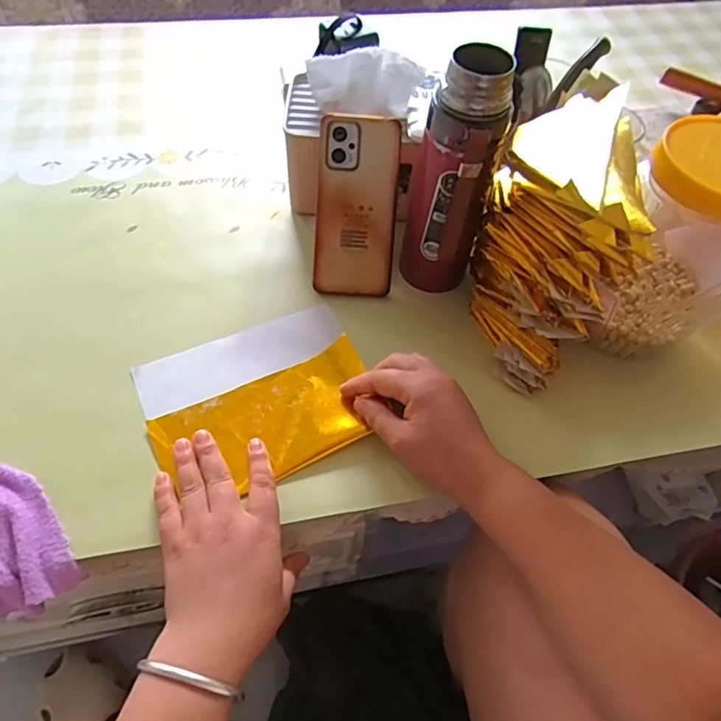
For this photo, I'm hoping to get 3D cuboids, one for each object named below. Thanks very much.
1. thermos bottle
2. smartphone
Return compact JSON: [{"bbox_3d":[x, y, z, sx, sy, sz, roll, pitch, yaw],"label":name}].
[{"bbox_3d":[0.077,-0.142,0.466,0.067,0.214,0.060,10,56,3],"label":"thermos bottle"},{"bbox_3d":[-0.001,-0.146,0.521,0.080,0.164,0.017,4,12,-2],"label":"smartphone"}]

